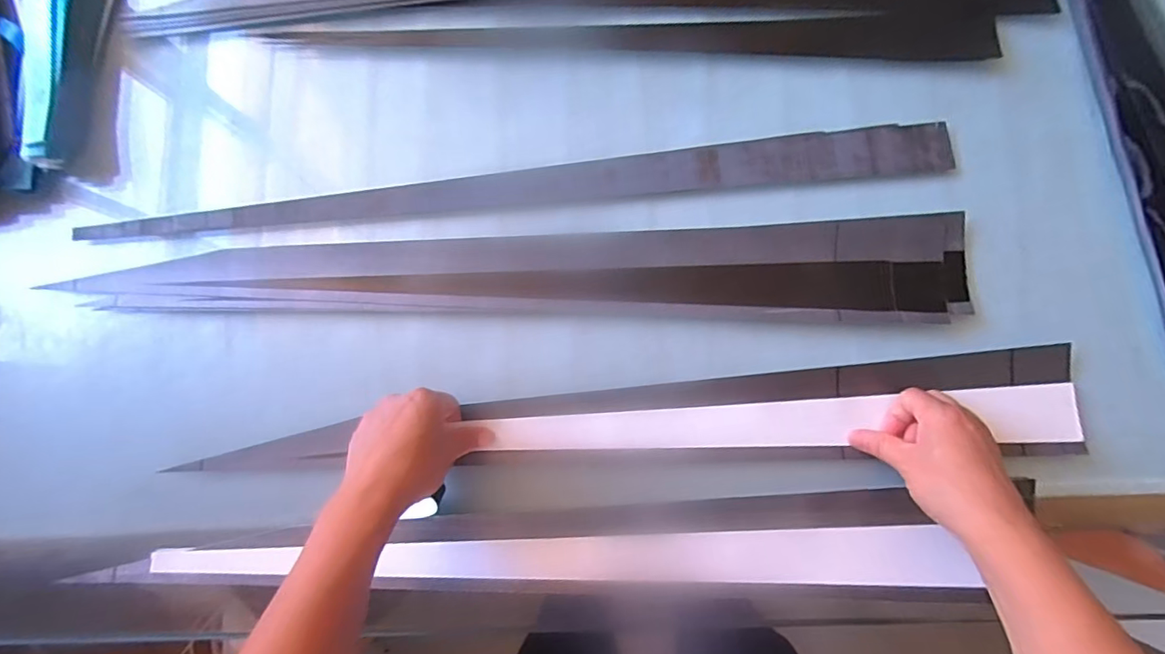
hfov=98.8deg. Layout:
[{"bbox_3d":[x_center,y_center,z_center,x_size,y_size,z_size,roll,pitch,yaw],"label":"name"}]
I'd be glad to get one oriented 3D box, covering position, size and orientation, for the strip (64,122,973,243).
[{"bbox_3d":[-0.066,-0.138,0.483,0.810,0.013,0.048,-4,80,3],"label":"strip"}]

